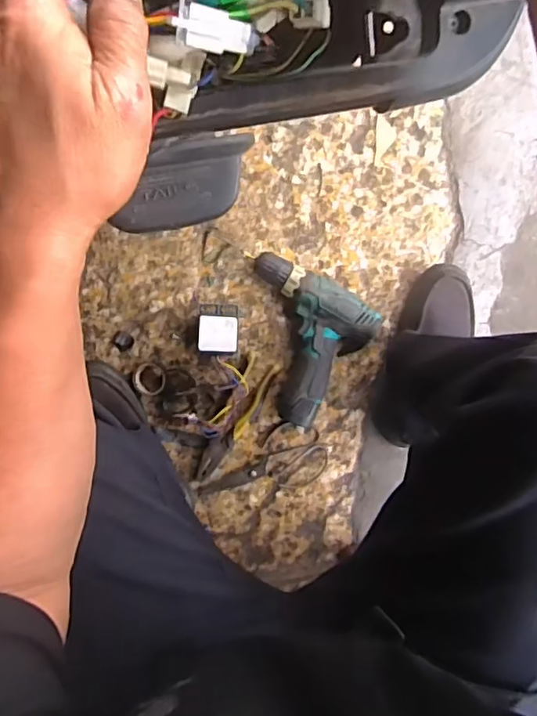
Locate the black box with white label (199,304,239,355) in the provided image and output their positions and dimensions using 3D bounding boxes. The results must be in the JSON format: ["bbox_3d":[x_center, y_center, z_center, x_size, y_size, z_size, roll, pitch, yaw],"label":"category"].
[{"bbox_3d":[-0.069,-0.038,0.788,0.053,0.038,0.070,2,95,-7],"label":"black box with white label"}]

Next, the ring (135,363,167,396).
[{"bbox_3d":[-0.162,0.029,0.787,0.041,0.004,0.045,-1,95,-7],"label":"ring"}]

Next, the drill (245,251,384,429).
[{"bbox_3d":[0.030,-0.026,0.788,0.183,0.055,0.188,31,91,-8],"label":"drill"}]

